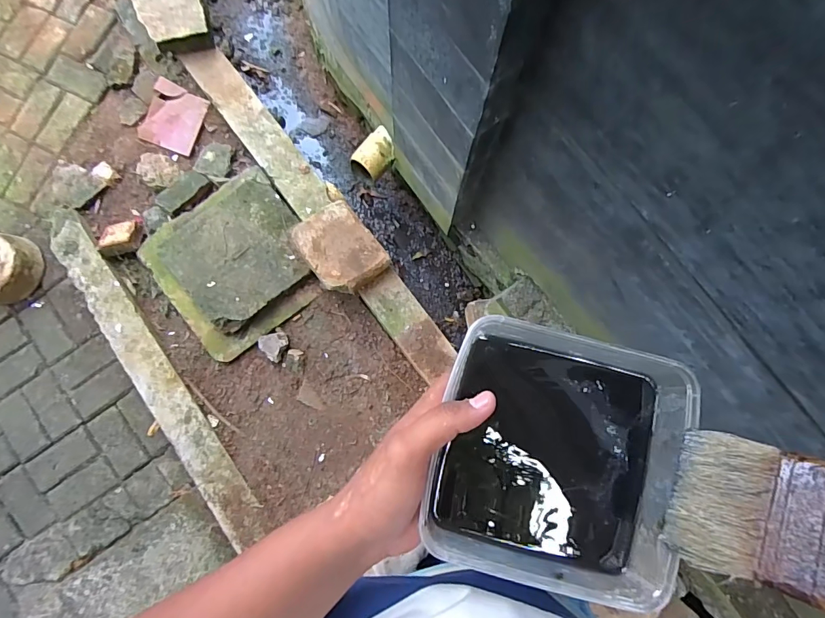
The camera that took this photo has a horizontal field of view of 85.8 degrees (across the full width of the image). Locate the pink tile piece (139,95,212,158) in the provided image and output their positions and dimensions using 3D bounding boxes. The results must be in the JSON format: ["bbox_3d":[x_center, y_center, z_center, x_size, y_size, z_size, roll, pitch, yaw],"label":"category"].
[{"bbox_3d":[-0.852,-0.673,1.584,0.210,0.021,0.208,22,81,3],"label":"pink tile piece"}]

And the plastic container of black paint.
[{"bbox_3d":[0.100,0.096,0.302,0.157,0.055,0.156,15,85,7],"label":"plastic container of black paint"}]

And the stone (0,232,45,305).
[{"bbox_3d":[-1.334,-0.136,1.438,0.190,0.123,0.216,13,80,1],"label":"stone"}]

